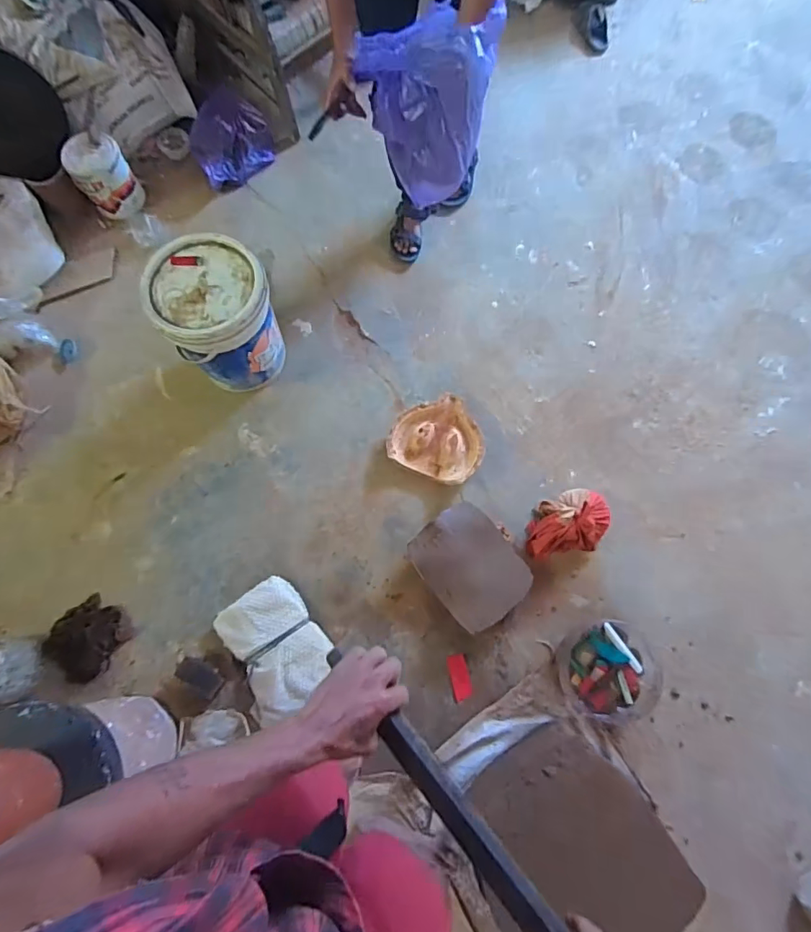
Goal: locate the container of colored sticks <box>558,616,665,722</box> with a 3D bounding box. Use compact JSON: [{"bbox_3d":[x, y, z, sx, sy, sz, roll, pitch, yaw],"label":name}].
[{"bbox_3d":[0.528,0.529,1.268,0.250,0.061,0.232,0,75,2],"label":"container of colored sticks"}]

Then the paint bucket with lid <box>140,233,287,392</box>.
[{"bbox_3d":[-0.511,-0.417,1.403,0.285,0.399,0.285,0,73,0],"label":"paint bucket with lid"}]

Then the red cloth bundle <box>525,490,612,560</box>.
[{"bbox_3d":[0.459,0.154,1.357,0.242,0.092,0.180,-7,75,0],"label":"red cloth bundle"}]

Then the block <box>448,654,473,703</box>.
[{"bbox_3d":[0.149,0.569,1.313,0.050,0.012,0.113,-11,75,-1],"label":"block"}]

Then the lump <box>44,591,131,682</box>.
[{"bbox_3d":[-0.855,0.457,1.317,0.178,0.074,0.177,31,78,9],"label":"lump"}]

